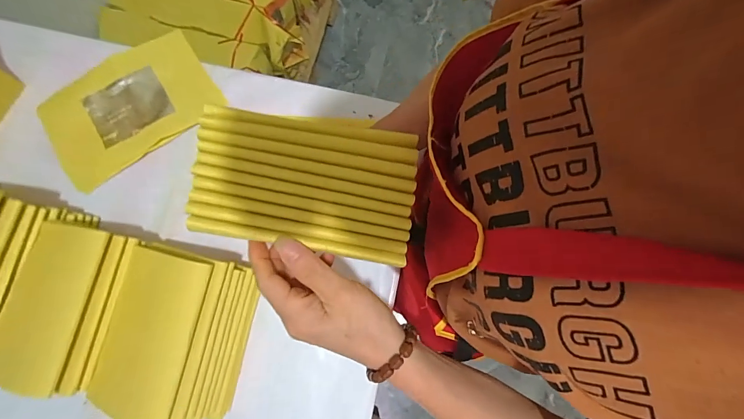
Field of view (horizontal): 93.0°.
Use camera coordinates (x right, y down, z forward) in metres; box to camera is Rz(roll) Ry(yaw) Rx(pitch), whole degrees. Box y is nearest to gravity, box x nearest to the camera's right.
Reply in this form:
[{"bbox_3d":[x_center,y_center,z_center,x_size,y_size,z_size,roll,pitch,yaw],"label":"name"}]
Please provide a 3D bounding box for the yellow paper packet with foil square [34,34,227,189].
[{"bbox_3d":[-0.340,-0.146,0.494,0.225,0.009,0.154,-33,80,-6],"label":"yellow paper packet with foil square"}]

